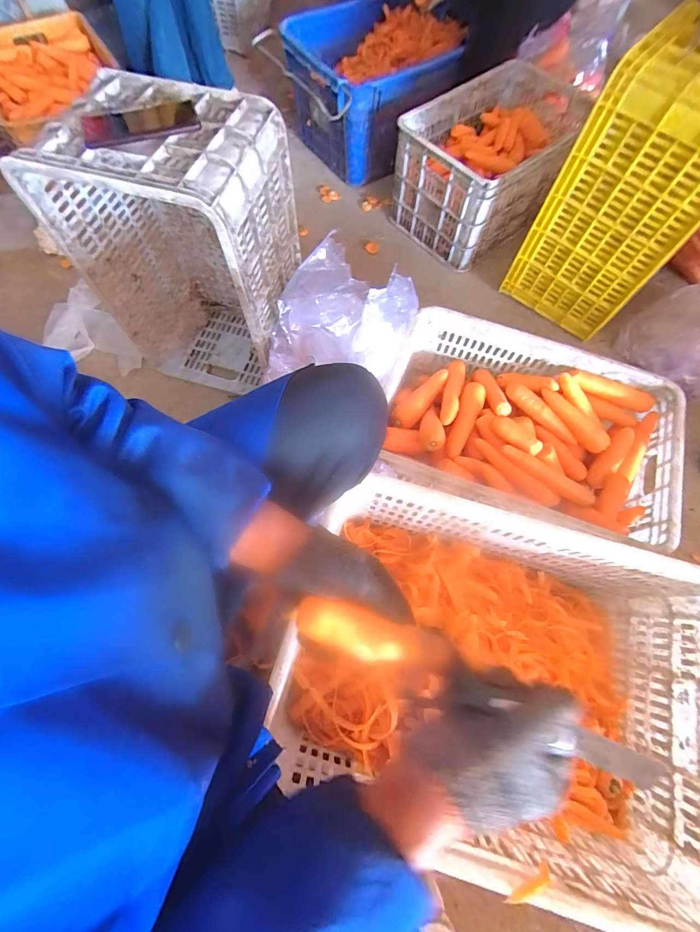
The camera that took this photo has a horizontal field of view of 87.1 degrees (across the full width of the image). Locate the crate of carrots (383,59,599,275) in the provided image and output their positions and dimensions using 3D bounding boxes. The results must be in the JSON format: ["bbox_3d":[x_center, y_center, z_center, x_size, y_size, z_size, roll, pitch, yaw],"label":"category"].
[{"bbox_3d":[0.433,-0.942,1.156,0.392,0.262,0.571,40,74,14],"label":"crate of carrots"}]

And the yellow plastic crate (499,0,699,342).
[{"bbox_3d":[0.645,-0.622,0.871,0.297,0.490,0.254,34,72,12],"label":"yellow plastic crate"}]

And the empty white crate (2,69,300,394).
[{"bbox_3d":[-0.319,-0.430,0.796,0.357,0.495,0.284,15,69,5],"label":"empty white crate"}]

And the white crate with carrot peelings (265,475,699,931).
[{"bbox_3d":[0.234,0.311,0.588,0.586,0.261,0.432,16,69,5],"label":"white crate with carrot peelings"}]

